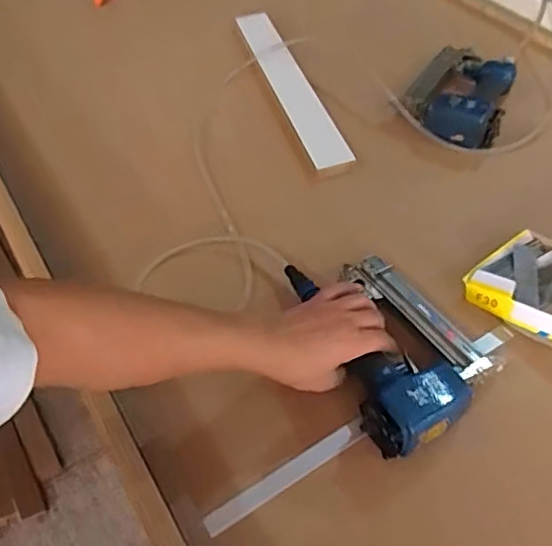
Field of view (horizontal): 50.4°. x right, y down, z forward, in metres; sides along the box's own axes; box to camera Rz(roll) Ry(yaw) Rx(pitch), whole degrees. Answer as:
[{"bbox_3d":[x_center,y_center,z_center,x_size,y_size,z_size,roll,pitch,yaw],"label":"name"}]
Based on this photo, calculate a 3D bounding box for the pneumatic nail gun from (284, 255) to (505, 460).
[{"bbox_3d":[0.127,0.066,0.660,0.166,0.062,0.239,-27,55,-16],"label":"pneumatic nail gun"}]

